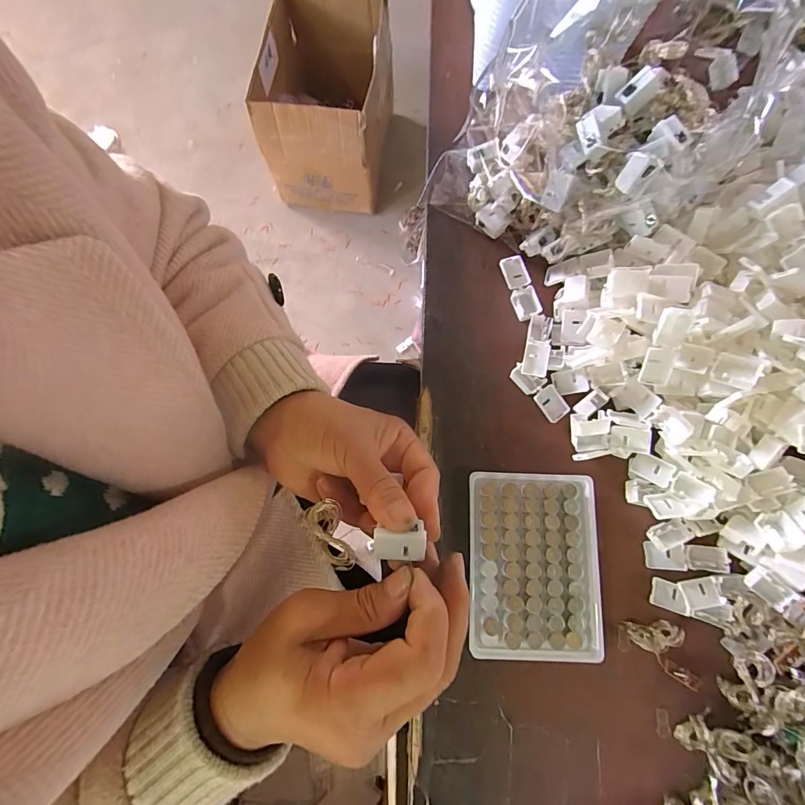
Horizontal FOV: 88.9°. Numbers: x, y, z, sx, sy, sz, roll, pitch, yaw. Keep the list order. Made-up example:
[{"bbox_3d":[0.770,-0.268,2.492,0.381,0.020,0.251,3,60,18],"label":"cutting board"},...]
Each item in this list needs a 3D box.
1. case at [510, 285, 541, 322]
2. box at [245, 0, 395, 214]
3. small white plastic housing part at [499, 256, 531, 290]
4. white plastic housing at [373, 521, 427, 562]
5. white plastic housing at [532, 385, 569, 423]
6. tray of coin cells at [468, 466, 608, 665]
[{"bbox_3d":[0.106,-0.085,0.354,0.019,0.010,0.027,-13,77,-1],"label":"case"},{"bbox_3d":[-0.200,-0.786,1.098,0.308,0.280,0.395,6,78,2],"label":"box"},{"bbox_3d":[0.099,-0.113,0.358,0.021,0.008,0.028,-21,78,-3],"label":"small white plastic housing part"},{"bbox_3d":[-0.002,0.074,0.212,0.027,0.012,0.017,1,77,2],"label":"white plastic housing"},{"bbox_3d":[0.123,0.001,0.337,0.020,0.007,0.028,-35,79,-6],"label":"white plastic housing"},{"bbox_3d":[0.099,0.120,0.307,0.096,0.011,0.128,2,77,2],"label":"tray of coin cells"}]

